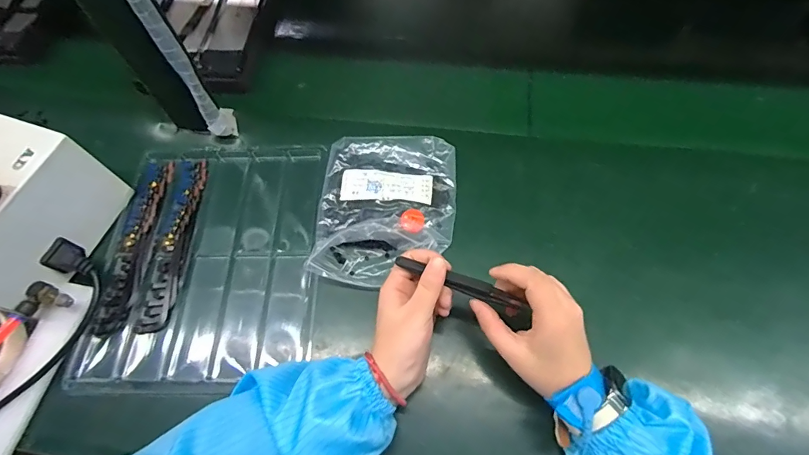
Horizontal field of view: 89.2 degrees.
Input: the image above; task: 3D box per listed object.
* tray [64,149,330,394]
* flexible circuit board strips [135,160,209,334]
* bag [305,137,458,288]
[{"bbox_3d":[-0.198,0.029,0.426,0.217,0.014,0.258,0,65,2],"label":"tray"},{"bbox_3d":[-0.242,0.010,0.435,0.033,0.004,0.195,-1,65,1],"label":"flexible circuit board strips"},{"bbox_3d":[-0.020,-0.024,0.434,0.141,0.023,0.172,4,65,4],"label":"bag"}]

